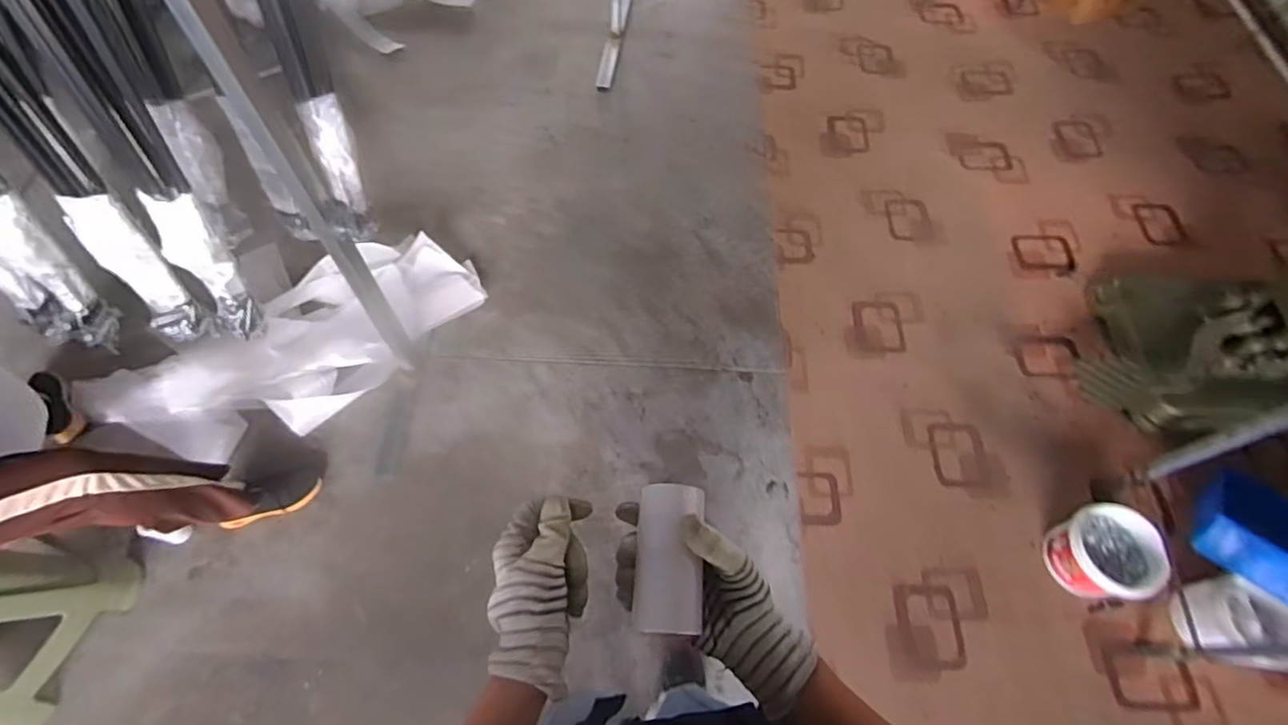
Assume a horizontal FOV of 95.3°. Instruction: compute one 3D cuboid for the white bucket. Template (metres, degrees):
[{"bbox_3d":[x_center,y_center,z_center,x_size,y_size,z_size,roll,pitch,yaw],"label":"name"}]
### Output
[{"bbox_3d":[1.060,0.432,1.347,0.181,0.162,0.192,0,63,0],"label":"white bucket"}]

